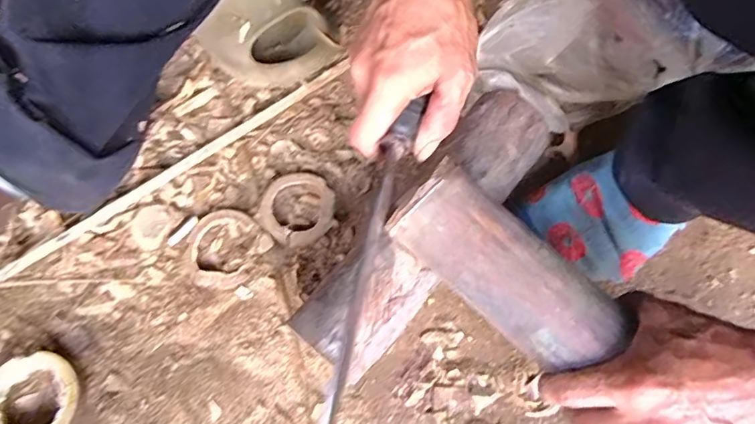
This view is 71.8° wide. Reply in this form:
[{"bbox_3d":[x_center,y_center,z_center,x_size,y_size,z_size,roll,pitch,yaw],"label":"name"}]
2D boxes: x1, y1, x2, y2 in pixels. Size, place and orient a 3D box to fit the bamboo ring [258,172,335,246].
[{"bbox_3d":[-0.072,-0.004,0.475,0.067,0.011,0.066,0,71,1],"label":"bamboo ring"}]

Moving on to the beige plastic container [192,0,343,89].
[{"bbox_3d":[-0.100,-0.163,0.499,0.103,0.068,0.107,-43,76,-13],"label":"beige plastic container"}]

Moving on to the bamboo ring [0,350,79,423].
[{"bbox_3d":[-0.272,0.150,0.415,0.068,0.020,0.071,0,71,1],"label":"bamboo ring"}]

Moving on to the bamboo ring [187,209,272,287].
[{"bbox_3d":[-0.137,0.031,0.461,0.068,0.010,0.070,0,71,1],"label":"bamboo ring"}]

